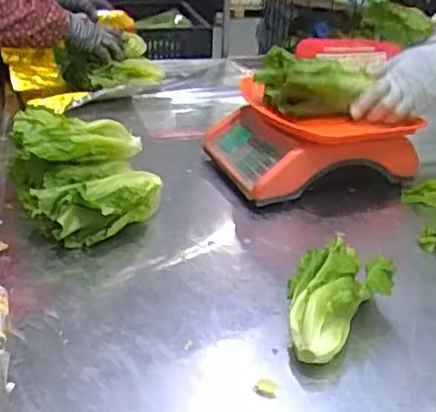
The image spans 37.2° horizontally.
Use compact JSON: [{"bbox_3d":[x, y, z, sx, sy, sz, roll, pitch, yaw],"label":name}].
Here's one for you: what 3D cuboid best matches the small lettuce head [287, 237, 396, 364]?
[{"bbox_3d":[0.138,0.106,0.736,0.116,0.064,0.189,4,27,4],"label":"small lettuce head"}]

